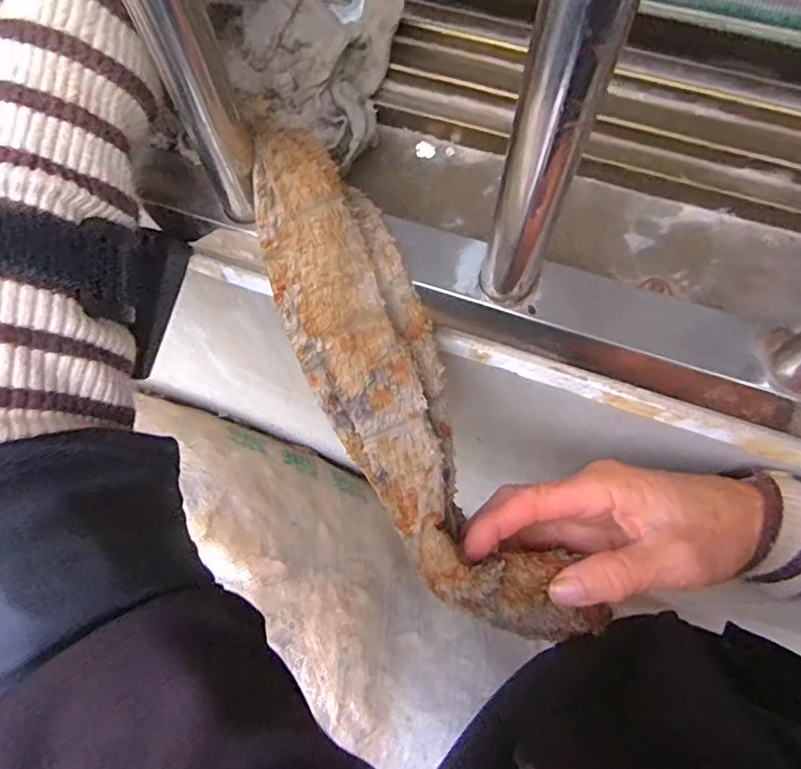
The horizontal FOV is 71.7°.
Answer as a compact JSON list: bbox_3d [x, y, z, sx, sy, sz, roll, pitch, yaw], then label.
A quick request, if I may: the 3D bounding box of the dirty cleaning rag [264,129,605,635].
[{"bbox_3d":[0.004,0.010,0.239,0.060,0.030,0.249,-27,95,-8],"label":"dirty cleaning rag"}]

